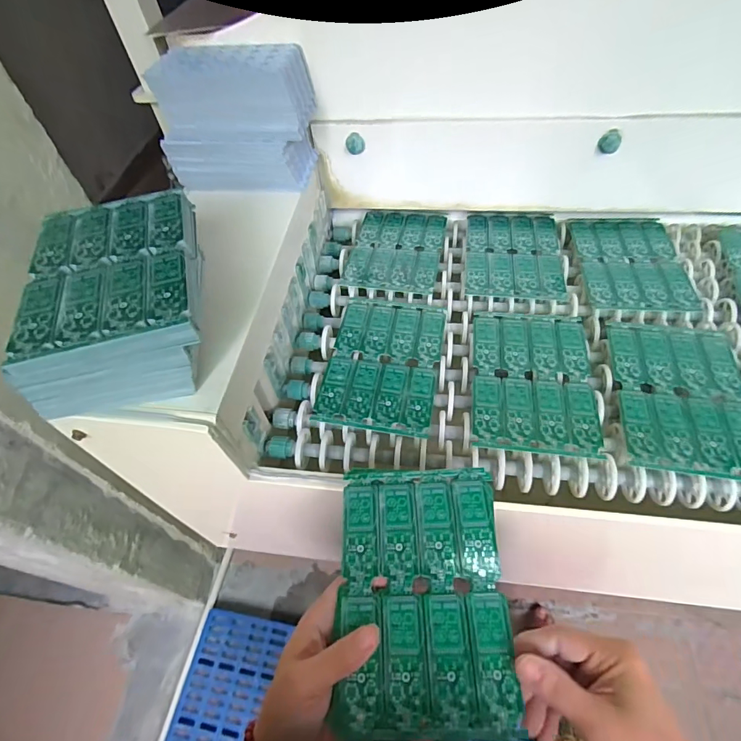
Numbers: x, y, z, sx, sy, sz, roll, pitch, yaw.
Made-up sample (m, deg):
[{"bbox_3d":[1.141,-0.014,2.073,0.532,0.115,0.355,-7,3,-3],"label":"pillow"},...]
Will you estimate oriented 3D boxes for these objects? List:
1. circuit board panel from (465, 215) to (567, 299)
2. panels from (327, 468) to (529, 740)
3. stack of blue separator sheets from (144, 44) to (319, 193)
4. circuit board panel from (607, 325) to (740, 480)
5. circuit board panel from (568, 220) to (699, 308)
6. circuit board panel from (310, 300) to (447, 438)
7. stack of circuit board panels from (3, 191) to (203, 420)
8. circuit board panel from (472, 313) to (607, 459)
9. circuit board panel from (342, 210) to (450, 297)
[{"bbox_3d":[0.189,-0.158,0.581,0.120,0.004,0.165,4,54,9],"label":"circuit board panel"},{"bbox_3d":[0.038,0.160,0.325,0.119,0.005,0.175,-2,58,5],"label":"panels"},{"bbox_3d":[-0.149,-0.286,0.504,0.163,0.120,0.099,-2,53,4],"label":"stack of blue separator sheets"},{"bbox_3d":[0.313,0.022,0.438,0.128,0.006,0.173,4,54,8],"label":"circuit board panel"},{"bbox_3d":[0.331,-0.145,0.559,0.124,0.006,0.170,2,53,7],"label":"circuit board panel"},{"bbox_3d":[0.016,-0.012,0.485,0.119,0.004,0.172,7,54,10],"label":"circuit board panel"},{"bbox_3d":[-0.208,-0.055,0.371,0.141,0.084,0.188,-14,53,-5],"label":"stack of circuit board panels"},{"bbox_3d":[0.170,0.004,0.459,0.120,0.004,0.174,4,54,9],"label":"circuit board panel"},{"bbox_3d":[0.037,-0.167,0.600,0.118,0.009,0.160,7,54,11],"label":"circuit board panel"}]

